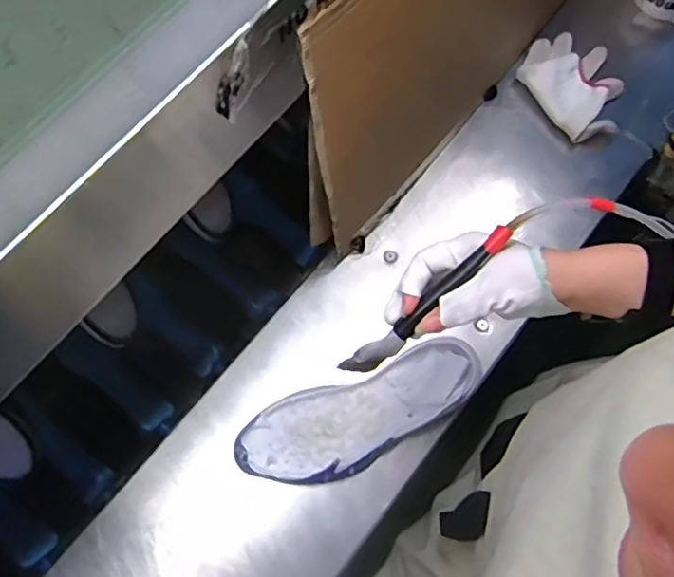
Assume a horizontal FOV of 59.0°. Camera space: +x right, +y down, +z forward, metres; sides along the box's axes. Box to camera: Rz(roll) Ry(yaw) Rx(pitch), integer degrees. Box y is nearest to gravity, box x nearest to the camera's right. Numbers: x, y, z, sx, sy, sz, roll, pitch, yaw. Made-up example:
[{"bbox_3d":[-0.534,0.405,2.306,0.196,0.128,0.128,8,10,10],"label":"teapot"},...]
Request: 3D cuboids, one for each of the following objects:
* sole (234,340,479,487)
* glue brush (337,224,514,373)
[{"bbox_3d":[0.027,0.141,0.641,0.270,0.047,0.098,-19,67,-6],"label":"sole"},{"bbox_3d":[0.067,0.013,0.447,0.161,0.019,0.018,-44,75,15],"label":"glue brush"}]

